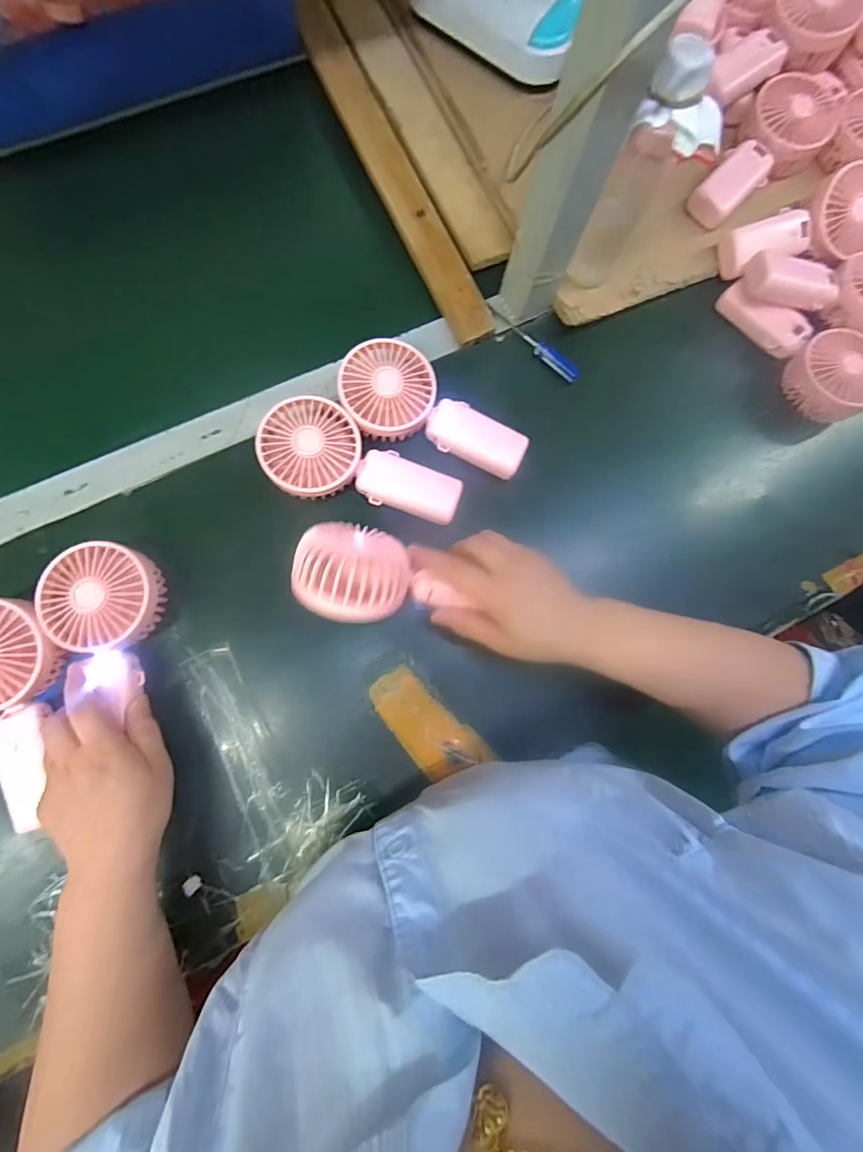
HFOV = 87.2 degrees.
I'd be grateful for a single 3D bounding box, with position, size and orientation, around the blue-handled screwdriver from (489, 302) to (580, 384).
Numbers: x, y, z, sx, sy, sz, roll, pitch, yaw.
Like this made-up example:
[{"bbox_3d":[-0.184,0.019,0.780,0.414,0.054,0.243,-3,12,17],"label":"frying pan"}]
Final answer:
[{"bbox_3d":[0.104,-0.241,0.467,0.117,0.015,0.013,43,80,3],"label":"blue-handled screwdriver"}]

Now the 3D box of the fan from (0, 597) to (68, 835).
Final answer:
[{"bbox_3d":[-0.338,0.108,0.358,0.081,0.037,0.178,-11,91,-7],"label":"fan"}]

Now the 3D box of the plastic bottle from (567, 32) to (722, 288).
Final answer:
[{"bbox_3d":[0.177,-0.321,0.383,0.062,0.169,0.053,25,79,-1],"label":"plastic bottle"}]

